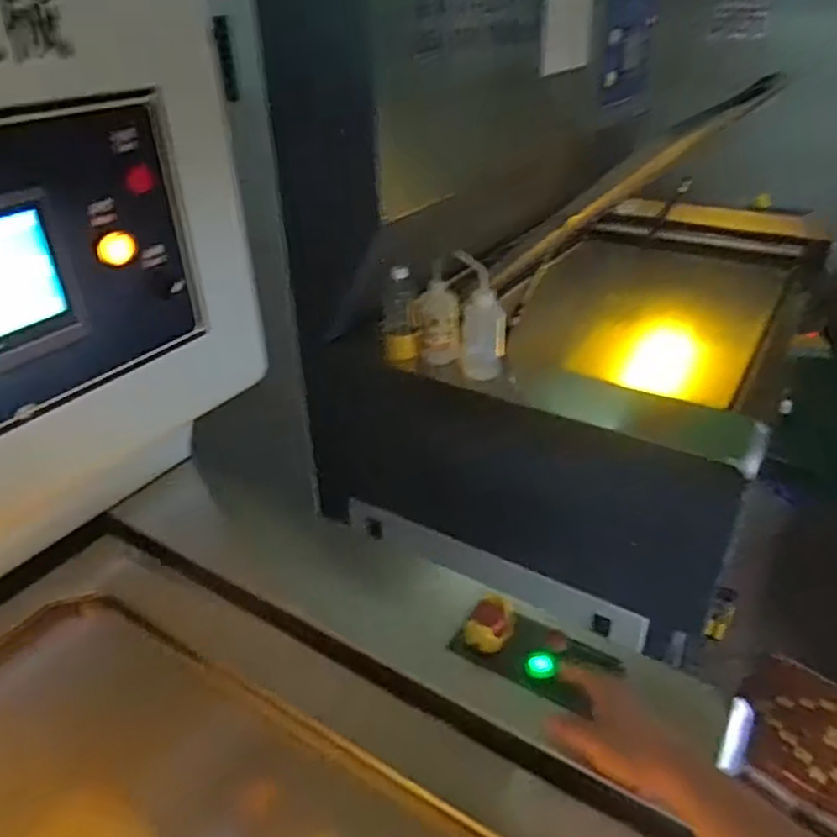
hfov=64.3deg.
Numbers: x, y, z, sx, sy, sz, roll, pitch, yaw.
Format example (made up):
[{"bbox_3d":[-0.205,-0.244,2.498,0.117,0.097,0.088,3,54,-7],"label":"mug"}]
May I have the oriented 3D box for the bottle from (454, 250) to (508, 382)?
[{"bbox_3d":[0.124,-0.193,1.305,0.068,0.226,0.096,-15,35,-21],"label":"bottle"}]

